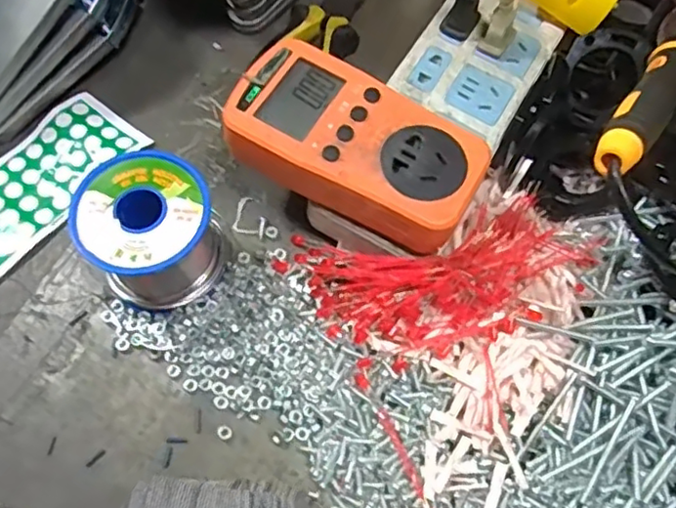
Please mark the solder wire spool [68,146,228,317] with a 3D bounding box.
[{"bbox_3d":[-0.096,-0.010,0.328,0.063,0.060,0.066,41,74,16],"label":"solder wire spool"}]

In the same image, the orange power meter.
[{"bbox_3d":[0.007,-0.054,0.316,0.126,0.030,0.075,31,69,12],"label":"orange power meter"}]

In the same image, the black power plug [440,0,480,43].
[{"bbox_3d":[0.075,-0.151,0.367,0.018,0.046,0.023,25,70,11],"label":"black power plug"}]

